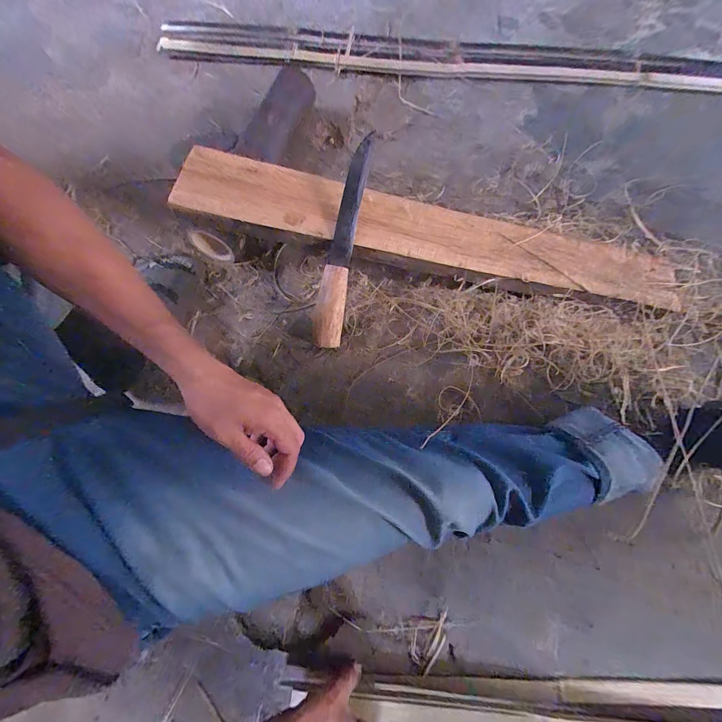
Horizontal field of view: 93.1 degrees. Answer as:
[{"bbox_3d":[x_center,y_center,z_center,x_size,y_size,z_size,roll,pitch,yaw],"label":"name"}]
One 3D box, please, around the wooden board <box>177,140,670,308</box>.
[{"bbox_3d":[0.124,-0.208,0.558,0.810,0.024,0.110,11,76,-4],"label":"wooden board"}]

